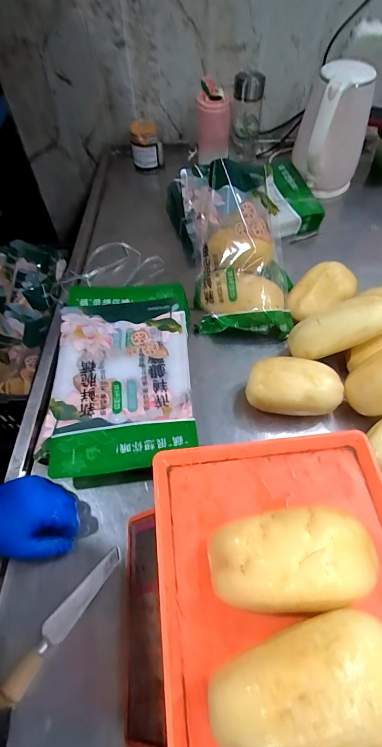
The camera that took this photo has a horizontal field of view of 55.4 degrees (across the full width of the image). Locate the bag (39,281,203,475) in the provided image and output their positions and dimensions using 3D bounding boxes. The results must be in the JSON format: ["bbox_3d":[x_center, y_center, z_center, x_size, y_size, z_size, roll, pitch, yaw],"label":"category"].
[{"bbox_3d":[-0.106,-0.011,0.564,0.206,0.015,0.329,-4,57,0],"label":"bag"}]

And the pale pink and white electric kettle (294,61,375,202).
[{"bbox_3d":[0.293,-0.496,0.773,0.143,0.221,0.122,14,59,12],"label":"pale pink and white electric kettle"}]

